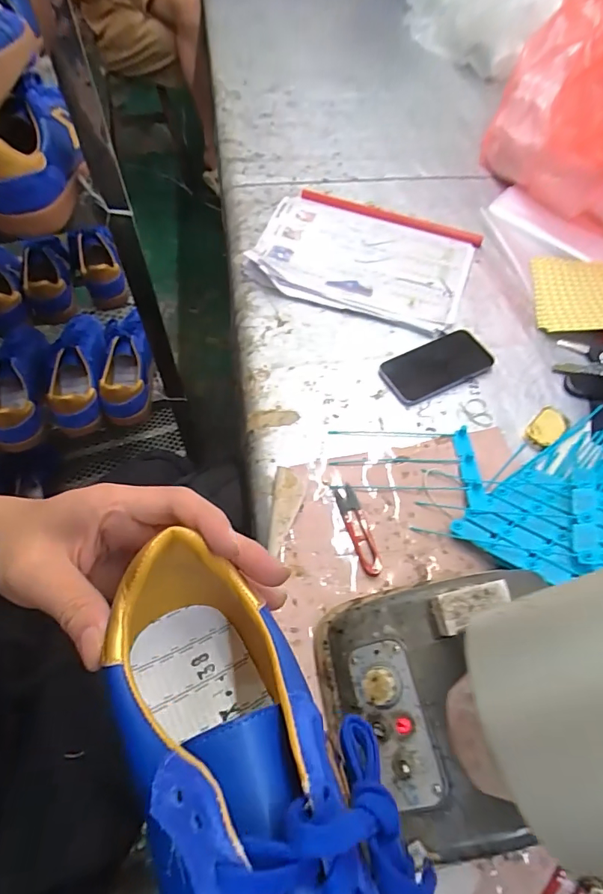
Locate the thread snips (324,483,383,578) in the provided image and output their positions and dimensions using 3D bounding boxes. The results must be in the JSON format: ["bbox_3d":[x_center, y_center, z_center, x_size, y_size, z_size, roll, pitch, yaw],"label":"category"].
[{"bbox_3d":[0.058,0.081,0.478,0.023,0.009,0.108,-15,60,-11],"label":"thread snips"}]

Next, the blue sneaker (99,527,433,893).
[{"bbox_3d":[-0.014,0.141,0.162,0.077,0.085,0.239,-22,47,-15],"label":"blue sneaker"}]

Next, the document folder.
[{"bbox_3d":[0.094,-0.301,0.702,0.313,0.017,0.248,18,59,9],"label":"document folder"}]

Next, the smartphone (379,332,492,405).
[{"bbox_3d":[0.179,-0.106,0.602,0.150,0.005,0.071,-25,62,-17],"label":"smartphone"}]

